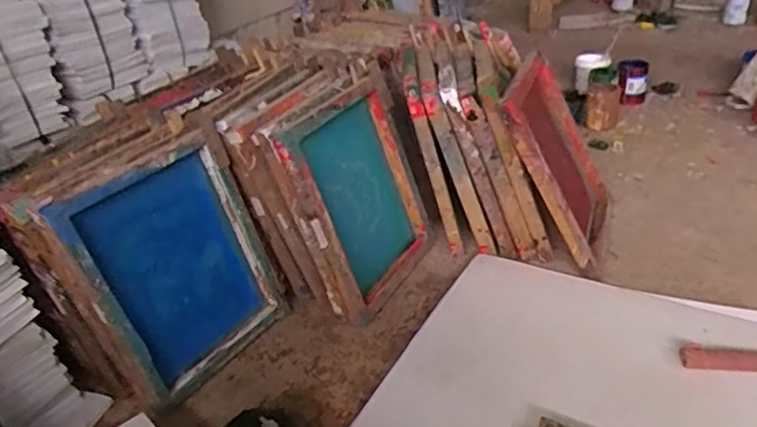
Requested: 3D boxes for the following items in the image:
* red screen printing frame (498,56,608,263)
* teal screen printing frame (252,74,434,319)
[{"bbox_3d":[0.432,-0.128,1.368,0.055,0.467,0.346,-18,22,35],"label":"red screen printing frame"},{"bbox_3d":[-0.033,-0.043,1.312,0.066,0.474,0.367,1,31,39],"label":"teal screen printing frame"}]

